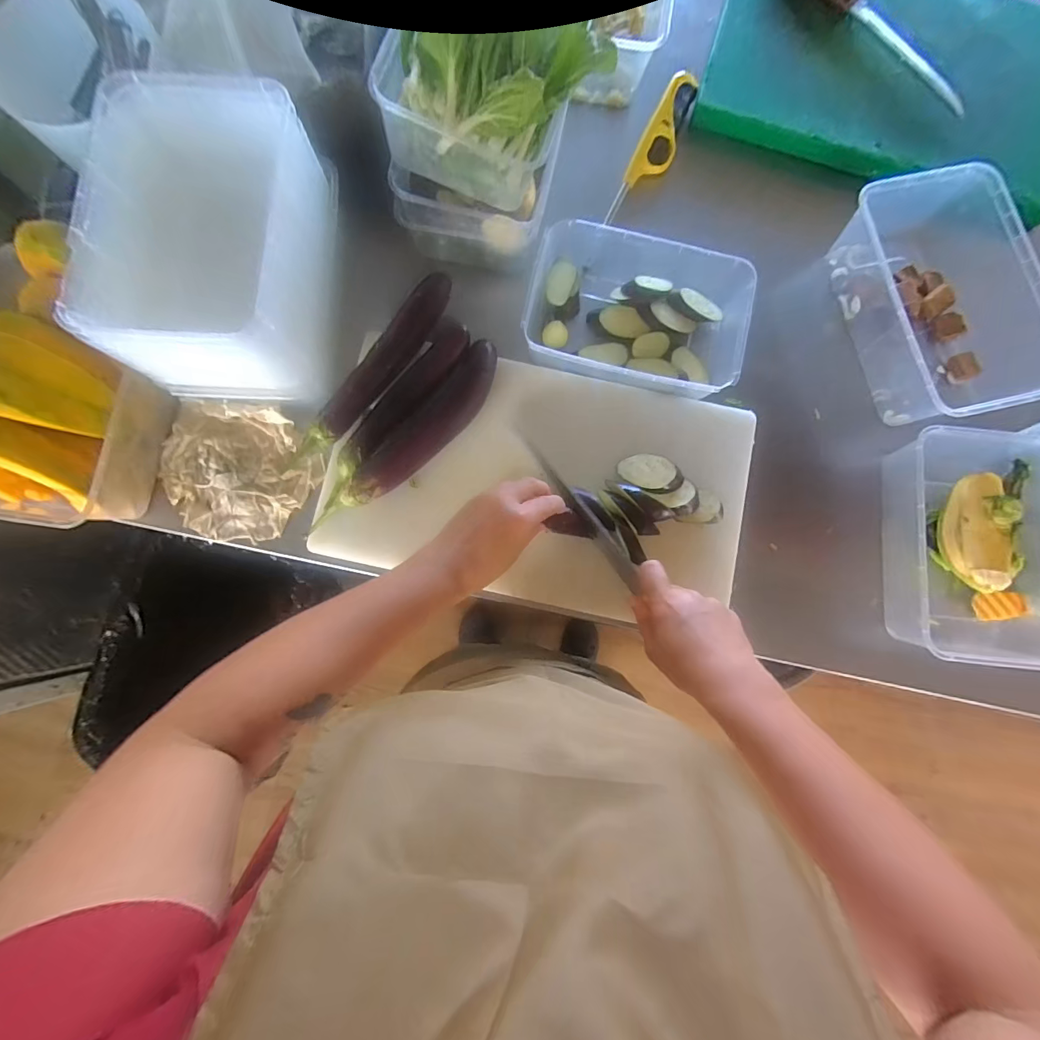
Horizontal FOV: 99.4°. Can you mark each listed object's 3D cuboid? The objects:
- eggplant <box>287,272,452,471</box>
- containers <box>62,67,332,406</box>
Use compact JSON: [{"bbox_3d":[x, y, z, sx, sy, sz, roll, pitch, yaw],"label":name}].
[{"bbox_3d":[-0.148,-0.149,0.458,0.040,0.041,0.240,38,83,4],"label":"eggplant"},{"bbox_3d":[-0.259,-0.237,0.393,0.152,0.115,0.232,0,82,-1],"label":"containers"}]

